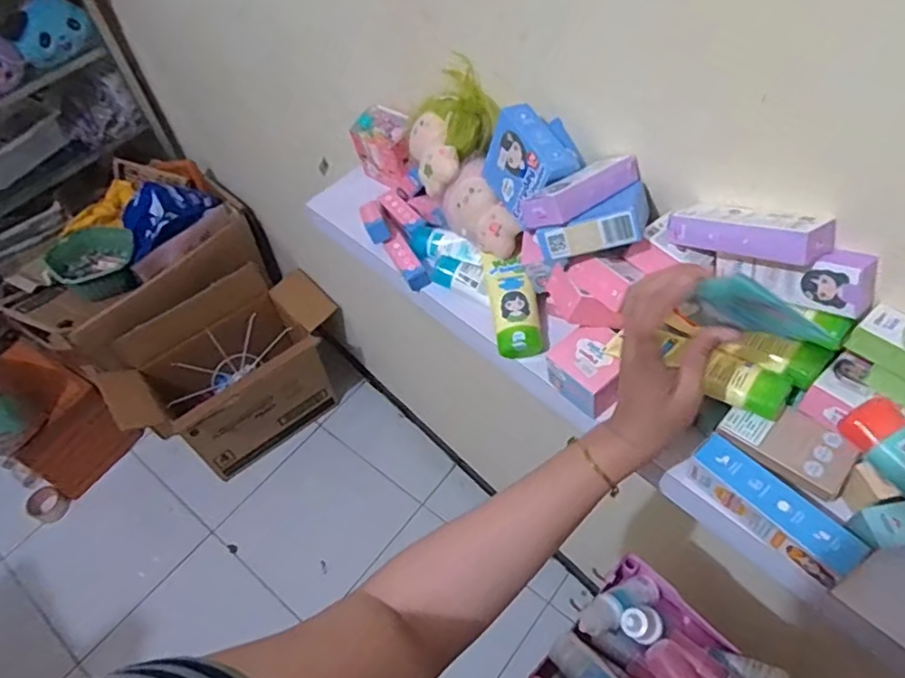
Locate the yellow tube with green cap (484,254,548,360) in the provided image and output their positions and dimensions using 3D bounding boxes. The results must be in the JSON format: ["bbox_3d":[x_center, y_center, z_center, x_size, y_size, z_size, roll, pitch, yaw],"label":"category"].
[{"bbox_3d":[0.064,-0.039,0.629,0.047,0.027,0.122,-6,54,0],"label":"yellow tube with green cap"}]

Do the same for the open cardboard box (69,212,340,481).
[{"bbox_3d":[-0.570,0.050,1.552,0.537,0.446,0.317,-38,60,-22],"label":"open cardboard box"}]

